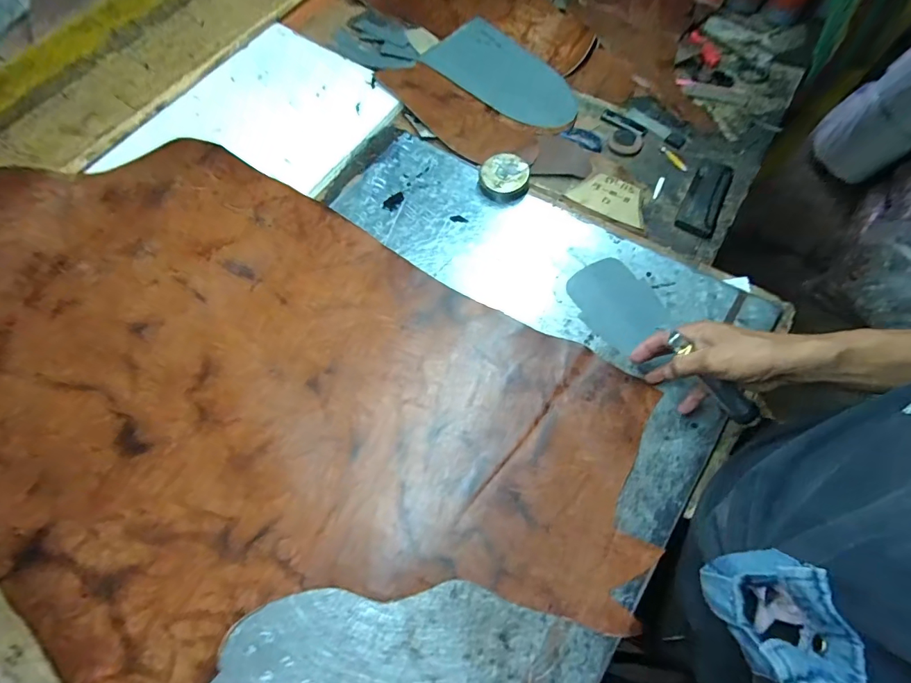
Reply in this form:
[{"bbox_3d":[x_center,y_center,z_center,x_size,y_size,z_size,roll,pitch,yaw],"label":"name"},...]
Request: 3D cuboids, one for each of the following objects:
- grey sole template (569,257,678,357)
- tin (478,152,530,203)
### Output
[{"bbox_3d":[0.218,-0.053,0.593,0.100,0.007,0.128,-31,70,-9],"label":"grey sole template"},{"bbox_3d":[0.075,-0.254,0.675,0.075,0.033,0.069,-1,66,2],"label":"tin"}]

